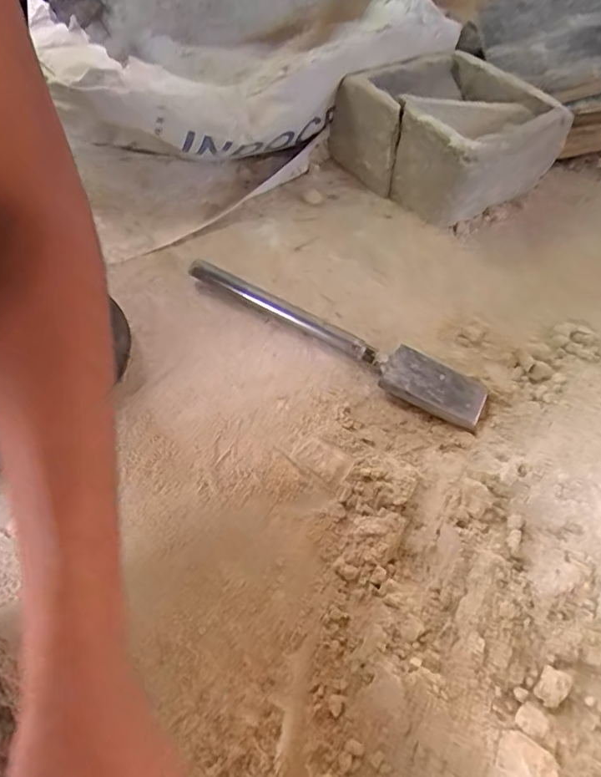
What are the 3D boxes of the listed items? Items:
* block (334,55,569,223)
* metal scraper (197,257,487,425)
[{"bbox_3d":[0.180,-0.317,0.630,0.206,0.100,0.207,-34,65,-22],"label":"block"},{"bbox_3d":[0.027,-0.050,0.480,0.299,0.020,0.049,27,60,14],"label":"metal scraper"}]

